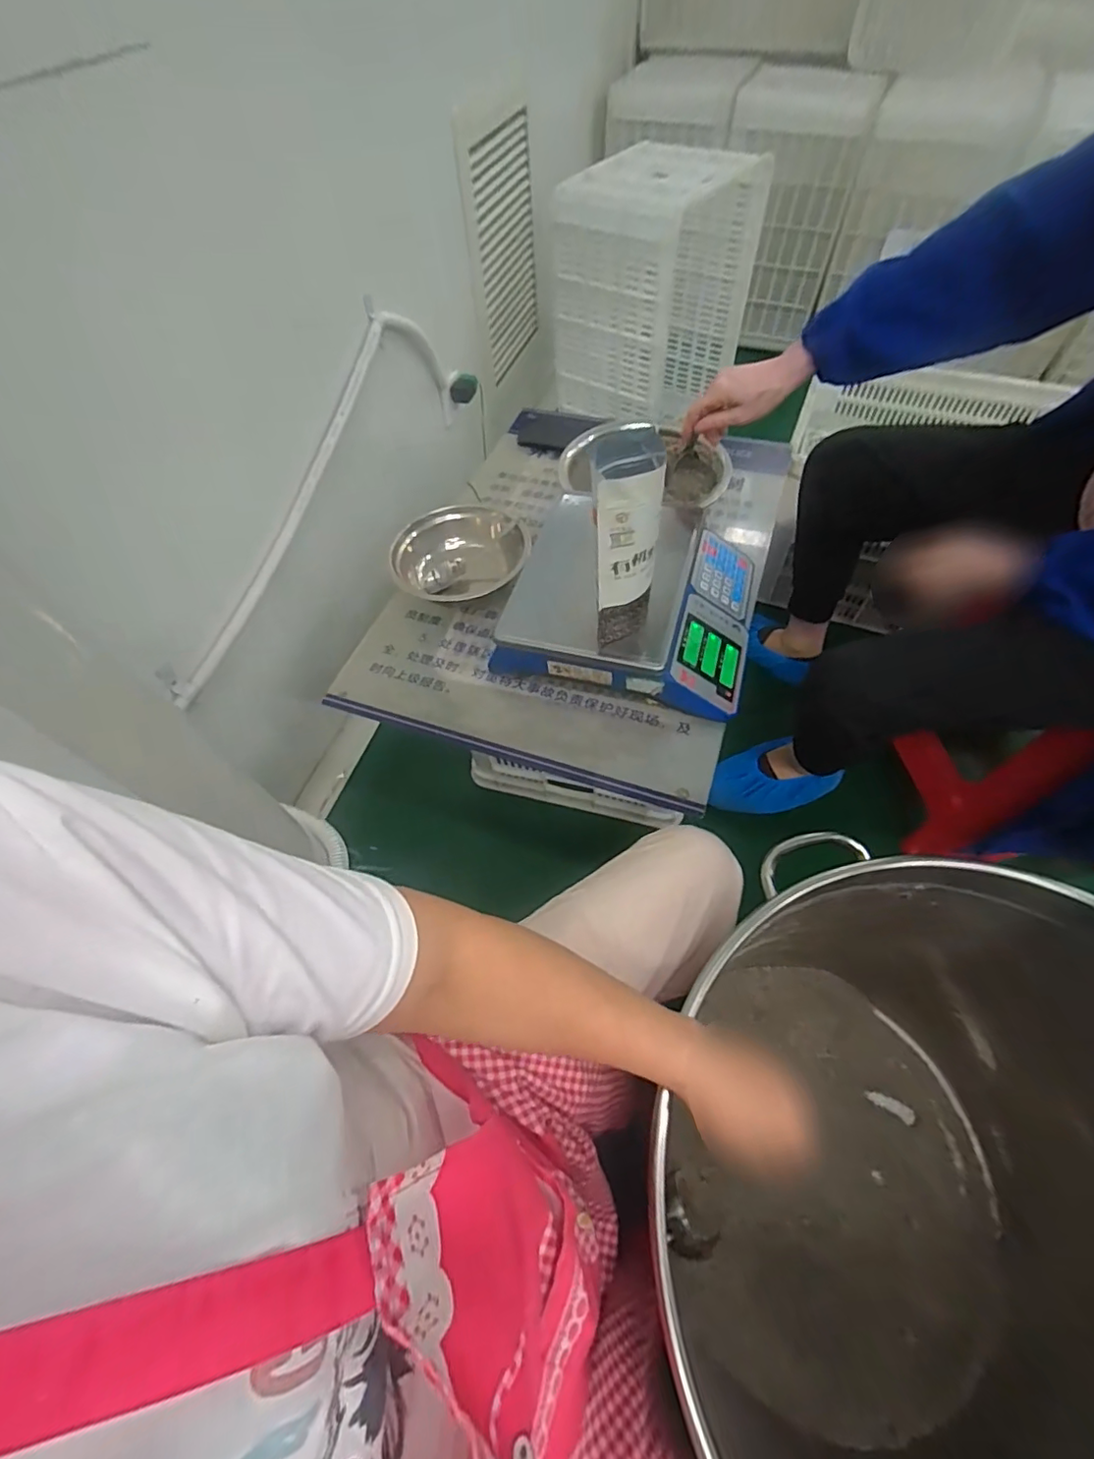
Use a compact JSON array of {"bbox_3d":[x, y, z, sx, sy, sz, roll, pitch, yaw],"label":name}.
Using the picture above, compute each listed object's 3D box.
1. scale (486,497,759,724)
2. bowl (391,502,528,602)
[{"bbox_3d":[0.114,-0.177,0.782,0.338,0.120,0.294,12,60,11],"label":"scale"},{"bbox_3d":[-0.139,-0.272,0.880,0.199,0.066,0.211,-2,58,3],"label":"bowl"}]

